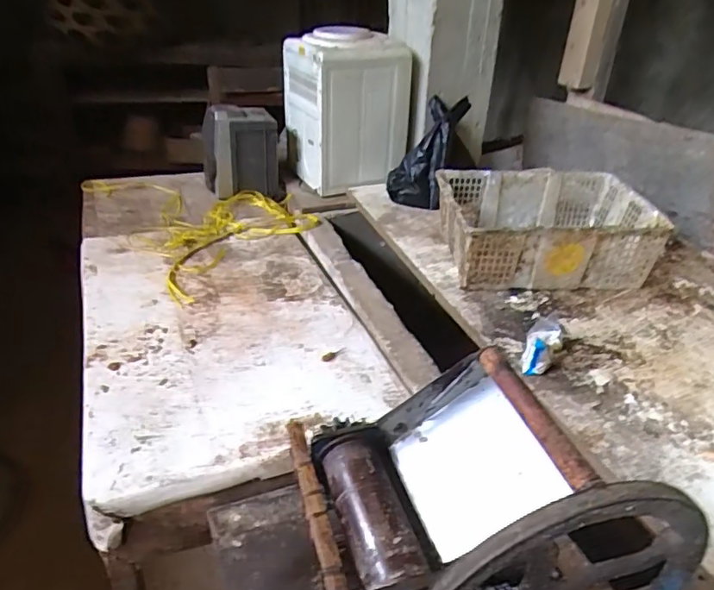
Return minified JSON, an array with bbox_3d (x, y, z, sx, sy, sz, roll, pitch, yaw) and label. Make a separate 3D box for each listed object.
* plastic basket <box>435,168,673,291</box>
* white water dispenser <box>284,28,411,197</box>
[{"bbox_3d":[0.449,-0.163,1.339,0.468,0.171,0.339,-1,32,-4],"label":"plastic basket"},{"bbox_3d":[-0.049,-0.623,1.788,0.343,0.429,0.418,-8,33,-16],"label":"white water dispenser"}]

